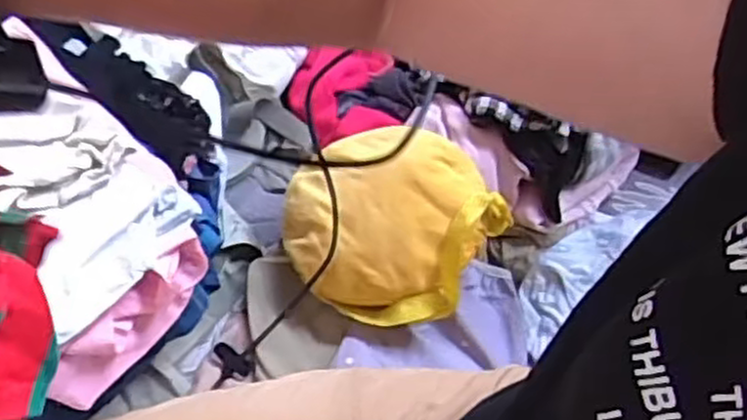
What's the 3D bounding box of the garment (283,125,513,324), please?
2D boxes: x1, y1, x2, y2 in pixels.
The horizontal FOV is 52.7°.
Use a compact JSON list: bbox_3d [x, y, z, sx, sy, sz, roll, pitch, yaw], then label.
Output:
[{"bbox_3d":[0.014,0.003,0.678,0.176,0.085,0.164,2,59,-3],"label":"garment"}]

